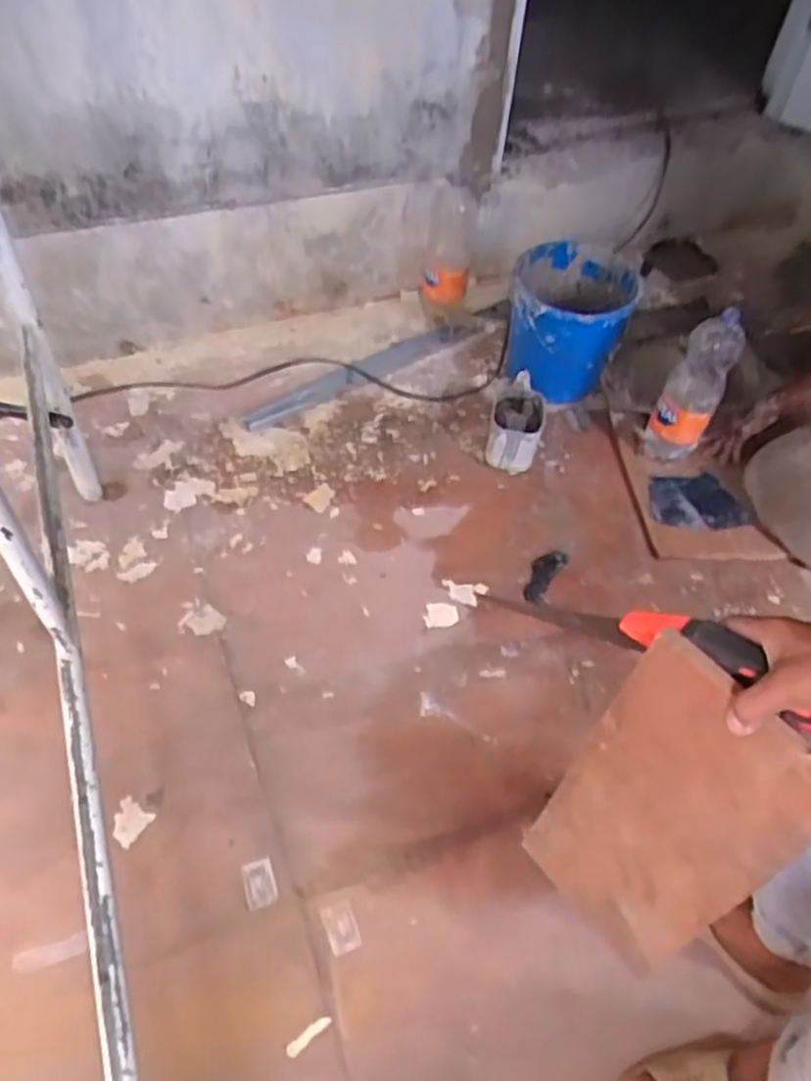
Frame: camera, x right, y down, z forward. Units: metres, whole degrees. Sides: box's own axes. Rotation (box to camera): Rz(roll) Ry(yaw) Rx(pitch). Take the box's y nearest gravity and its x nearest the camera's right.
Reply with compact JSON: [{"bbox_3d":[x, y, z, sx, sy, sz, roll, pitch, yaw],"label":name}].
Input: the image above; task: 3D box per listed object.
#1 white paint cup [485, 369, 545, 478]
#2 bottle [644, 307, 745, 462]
[{"bbox_3d":[0.226,-0.231,1.593,0.104,0.129,0.172,14,52,7],"label":"white paint cup"},{"bbox_3d":[0.557,-0.286,1.502,0.106,0.336,0.116,26,54,16],"label":"bottle"}]

